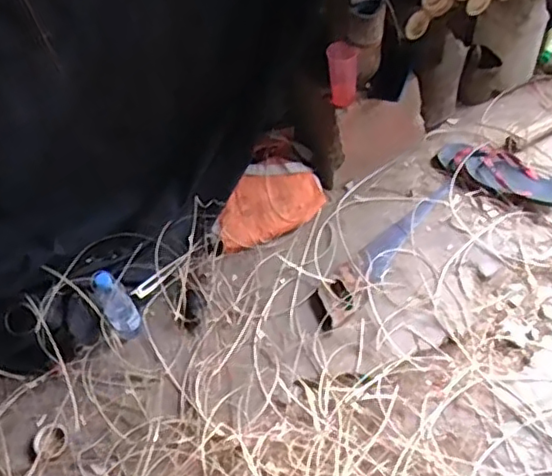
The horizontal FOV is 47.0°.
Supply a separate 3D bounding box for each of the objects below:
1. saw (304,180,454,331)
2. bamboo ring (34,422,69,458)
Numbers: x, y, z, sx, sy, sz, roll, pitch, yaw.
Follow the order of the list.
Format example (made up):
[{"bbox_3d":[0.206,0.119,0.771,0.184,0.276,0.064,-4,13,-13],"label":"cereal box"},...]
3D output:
[{"bbox_3d":[0.272,0.021,1.609,0.101,0.022,0.525,35,67,22],"label":"saw"},{"bbox_3d":[-0.502,0.454,1.423,0.082,0.009,0.077,-2,58,3],"label":"bamboo ring"}]

